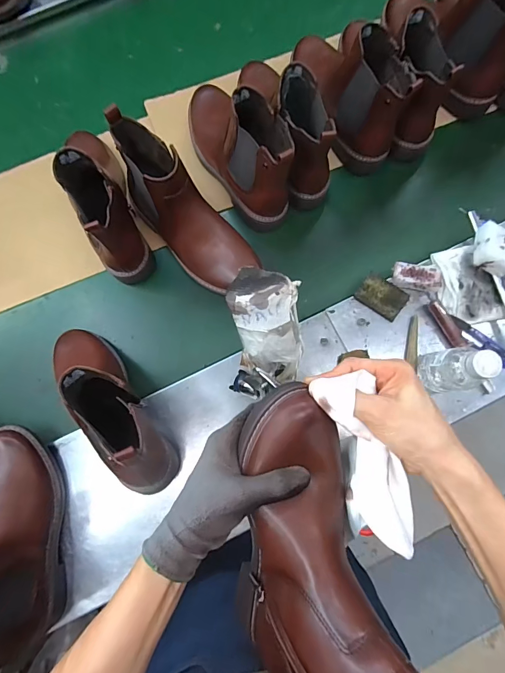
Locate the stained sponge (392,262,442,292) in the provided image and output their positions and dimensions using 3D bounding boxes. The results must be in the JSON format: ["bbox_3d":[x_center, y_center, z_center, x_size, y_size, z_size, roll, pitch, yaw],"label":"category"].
[{"bbox_3d":[0.243,-0.088,0.554,0.071,0.029,0.033,10,78,3],"label":"stained sponge"}]

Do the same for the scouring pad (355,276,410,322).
[{"bbox_3d":[0.196,-0.060,0.569,0.068,0.012,0.048,36,81,8],"label":"scouring pad"}]

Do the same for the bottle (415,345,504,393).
[{"bbox_3d":[0.261,0.042,0.486,0.045,0.130,0.053,-9,78,-1],"label":"bottle"}]

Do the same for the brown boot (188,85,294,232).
[{"bbox_3d":[-0.028,-0.309,0.581,0.090,0.159,0.265,-33,79,-6],"label":"brown boot"}]

